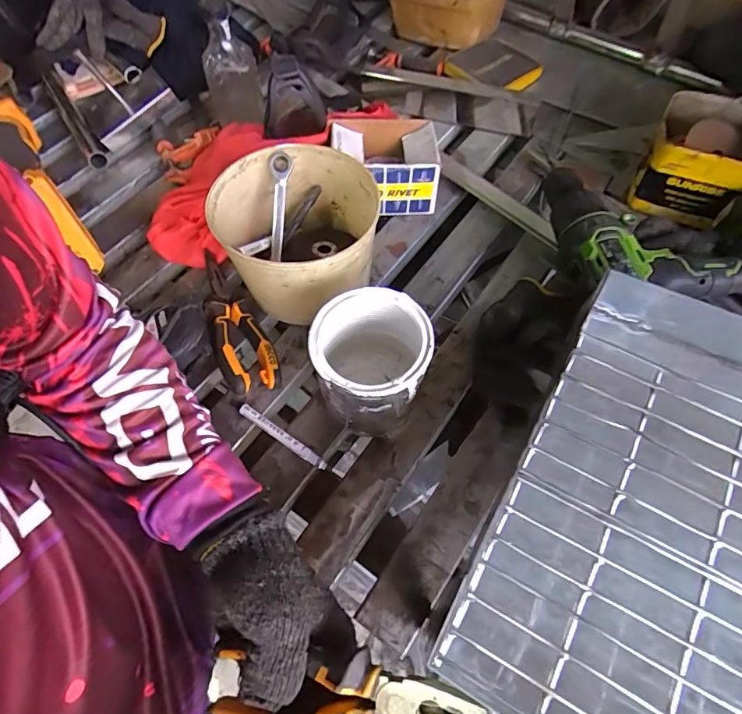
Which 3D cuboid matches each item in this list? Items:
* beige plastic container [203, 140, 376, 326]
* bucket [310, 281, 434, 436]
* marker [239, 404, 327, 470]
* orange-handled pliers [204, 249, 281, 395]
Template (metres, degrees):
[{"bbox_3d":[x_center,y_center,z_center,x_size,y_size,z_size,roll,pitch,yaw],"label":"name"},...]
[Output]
[{"bbox_3d":[-0.077,-0.124,0.491,0.155,0.114,0.159,-1,61,1],"label":"beige plastic container"},{"bbox_3d":[0.001,0.008,0.422,0.098,0.111,0.101,-1,61,1],"label":"bucket"},{"bbox_3d":[-0.086,0.077,0.444,0.102,0.013,0.011,31,66,17],"label":"marker"},{"bbox_3d":[-0.154,-0.045,0.493,0.052,0.030,0.192,-25,63,-12],"label":"orange-handled pliers"}]

